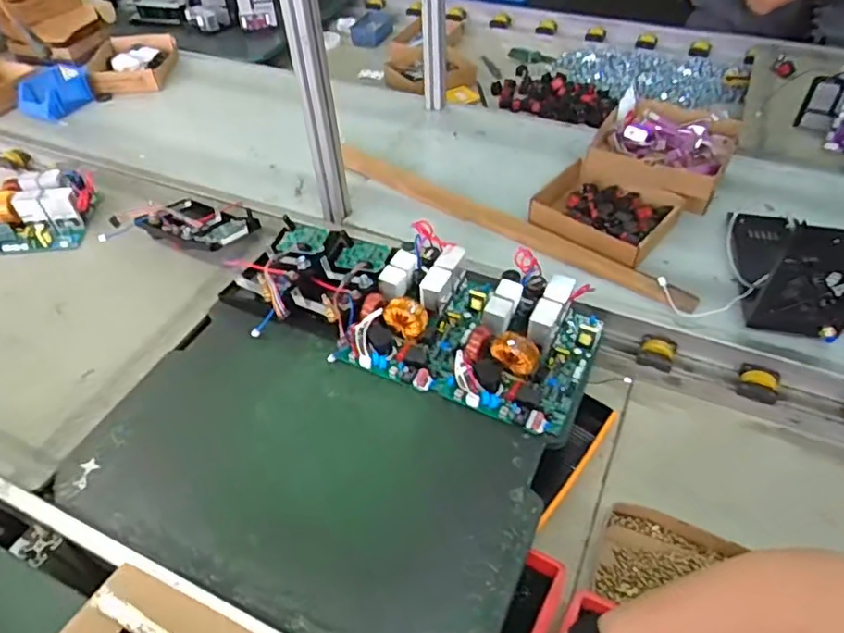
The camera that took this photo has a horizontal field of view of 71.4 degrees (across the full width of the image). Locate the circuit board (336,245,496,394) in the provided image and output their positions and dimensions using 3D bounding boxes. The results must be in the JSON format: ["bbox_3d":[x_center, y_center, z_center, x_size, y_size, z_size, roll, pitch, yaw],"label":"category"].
[{"bbox_3d":[0.008,-0.012,0.892,0.194,0.063,0.238,16,50,17],"label":"circuit board"}]

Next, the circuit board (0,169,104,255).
[{"bbox_3d":[-0.757,-0.198,1.131,0.231,0.078,0.169,-4,47,-1],"label":"circuit board"}]

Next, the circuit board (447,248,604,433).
[{"bbox_3d":[0.154,0.032,0.843,0.183,0.071,0.249,21,51,20],"label":"circuit board"}]

